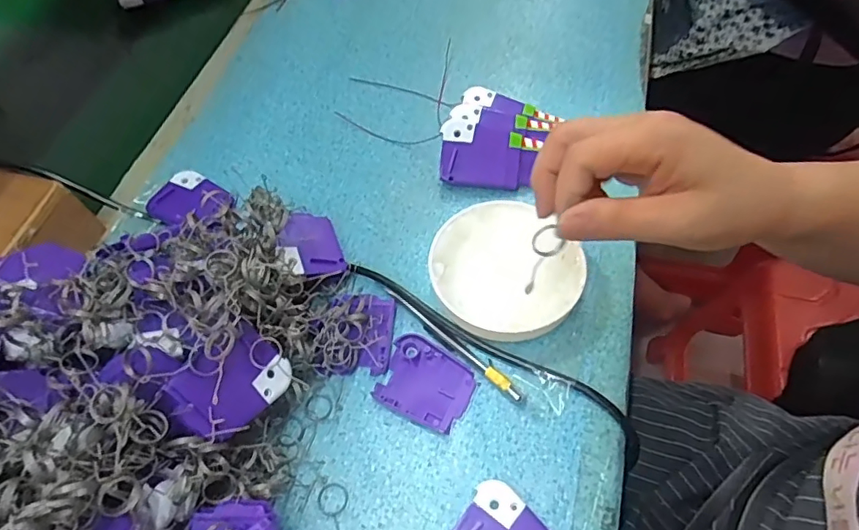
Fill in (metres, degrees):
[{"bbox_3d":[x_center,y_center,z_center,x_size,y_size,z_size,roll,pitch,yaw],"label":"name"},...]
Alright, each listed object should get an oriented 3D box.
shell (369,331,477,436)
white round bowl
[{"bbox_3d":[-0.002,0.078,0.349,0.060,0.004,0.052,23,62,15],"label":"shell"},{"bbox_3d":[0.054,0.001,0.377,0.103,0.030,0.100,-1,59,2],"label":"white round bowl"}]

